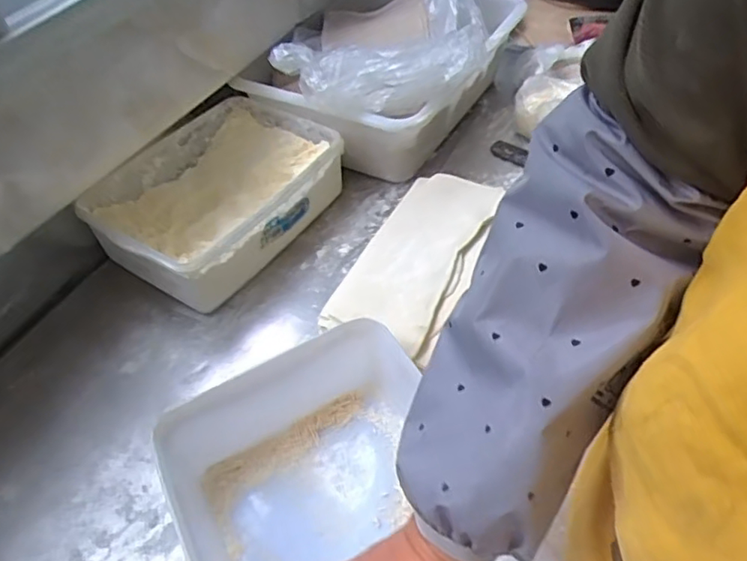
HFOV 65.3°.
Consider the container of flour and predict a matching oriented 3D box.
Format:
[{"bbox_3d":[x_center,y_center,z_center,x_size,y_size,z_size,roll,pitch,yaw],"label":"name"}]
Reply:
[{"bbox_3d":[-0.189,-0.099,0.719,0.200,0.090,0.275,25,55,25],"label":"container of flour"}]

